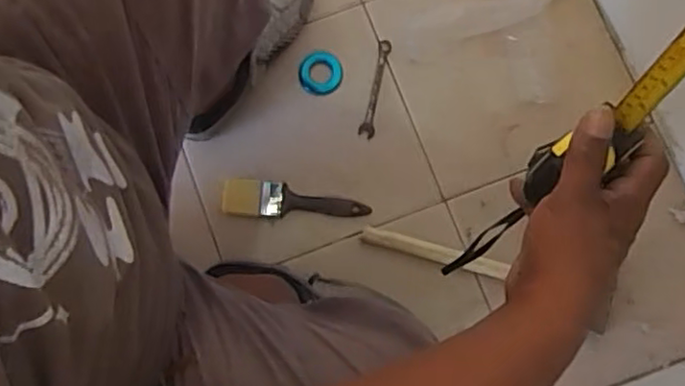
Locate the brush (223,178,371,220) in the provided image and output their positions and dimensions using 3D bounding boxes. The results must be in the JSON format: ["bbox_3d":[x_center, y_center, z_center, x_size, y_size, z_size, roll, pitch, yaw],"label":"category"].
[{"bbox_3d":[-0.061,0.010,0.861,0.191,0.011,0.047,4,80,2],"label":"brush"}]

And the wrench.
[{"bbox_3d":[0.045,-0.141,0.890,0.020,0.007,0.135,11,80,3],"label":"wrench"}]

